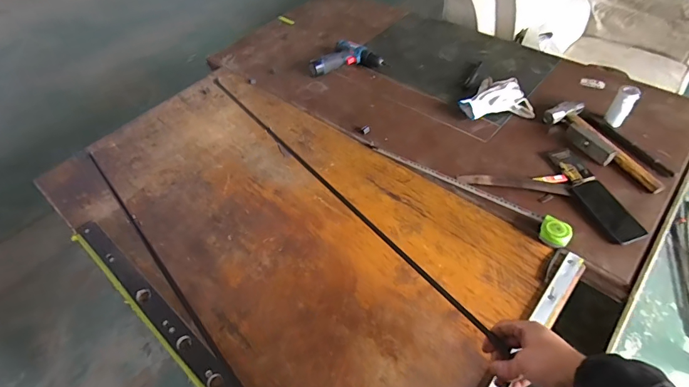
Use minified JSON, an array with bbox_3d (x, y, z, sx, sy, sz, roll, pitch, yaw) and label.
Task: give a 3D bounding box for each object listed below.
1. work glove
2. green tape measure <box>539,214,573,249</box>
[{"bbox_3d":[0.413,-0.265,1.082,0.187,0.042,0.137,-2,51,4],"label":"work glove"},{"bbox_3d":[0.434,0.081,0.801,0.057,0.034,0.055,27,58,25],"label":"green tape measure"}]

